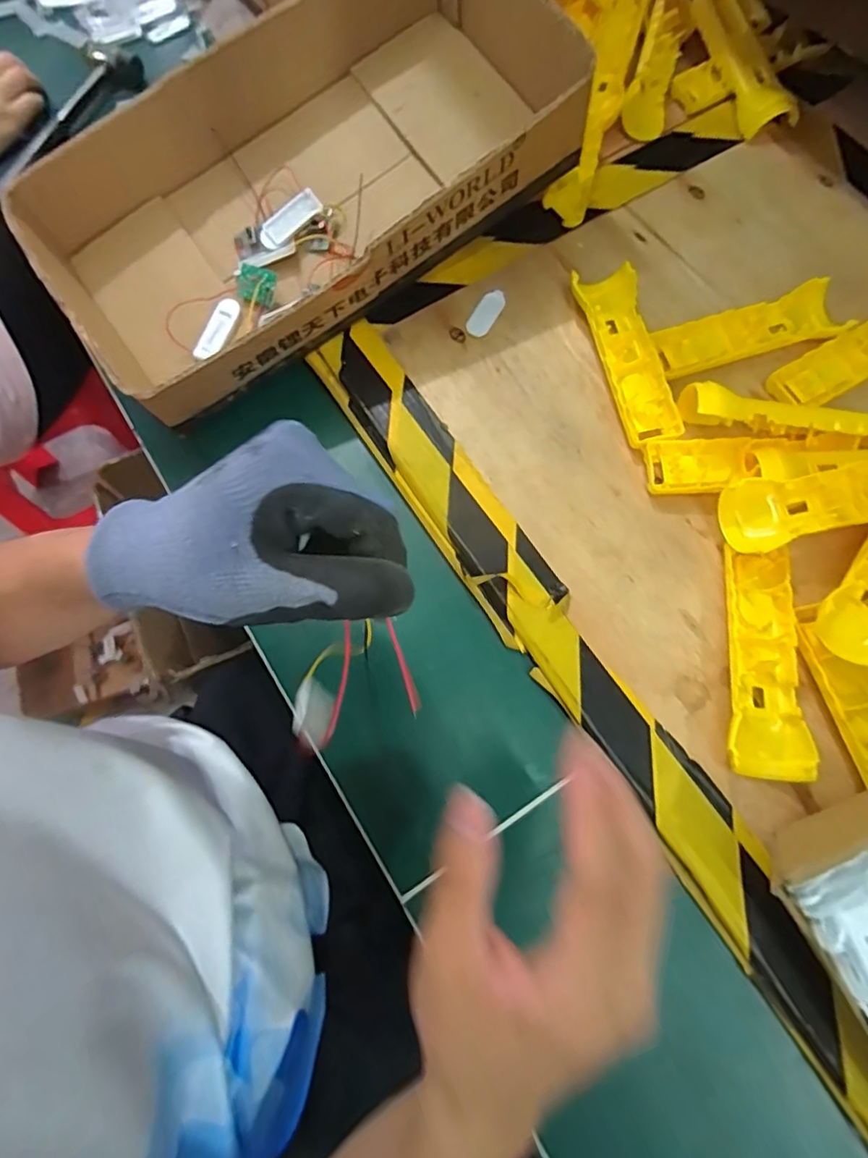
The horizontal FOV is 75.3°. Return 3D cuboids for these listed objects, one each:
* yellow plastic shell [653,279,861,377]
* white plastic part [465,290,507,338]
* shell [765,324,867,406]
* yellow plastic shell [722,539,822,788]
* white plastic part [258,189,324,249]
[{"bbox_3d":[0.257,-0.203,0.466,0.147,0.026,0.045,-15,73,-4],"label":"yellow plastic shell"},{"bbox_3d":[0.045,-0.230,0.488,0.020,0.004,0.052,29,75,9],"label":"white plastic part"},{"bbox_3d":[0.345,-0.182,0.459,0.152,0.021,0.047,-29,75,-8],"label":"shell"},{"bbox_3d":[0.222,0.053,0.380,0.048,0.024,0.153,9,73,3],"label":"yellow plastic shell"},{"bbox_3d":[-0.123,-0.305,0.480,0.058,0.007,0.022,-37,102,0],"label":"white plastic part"}]

